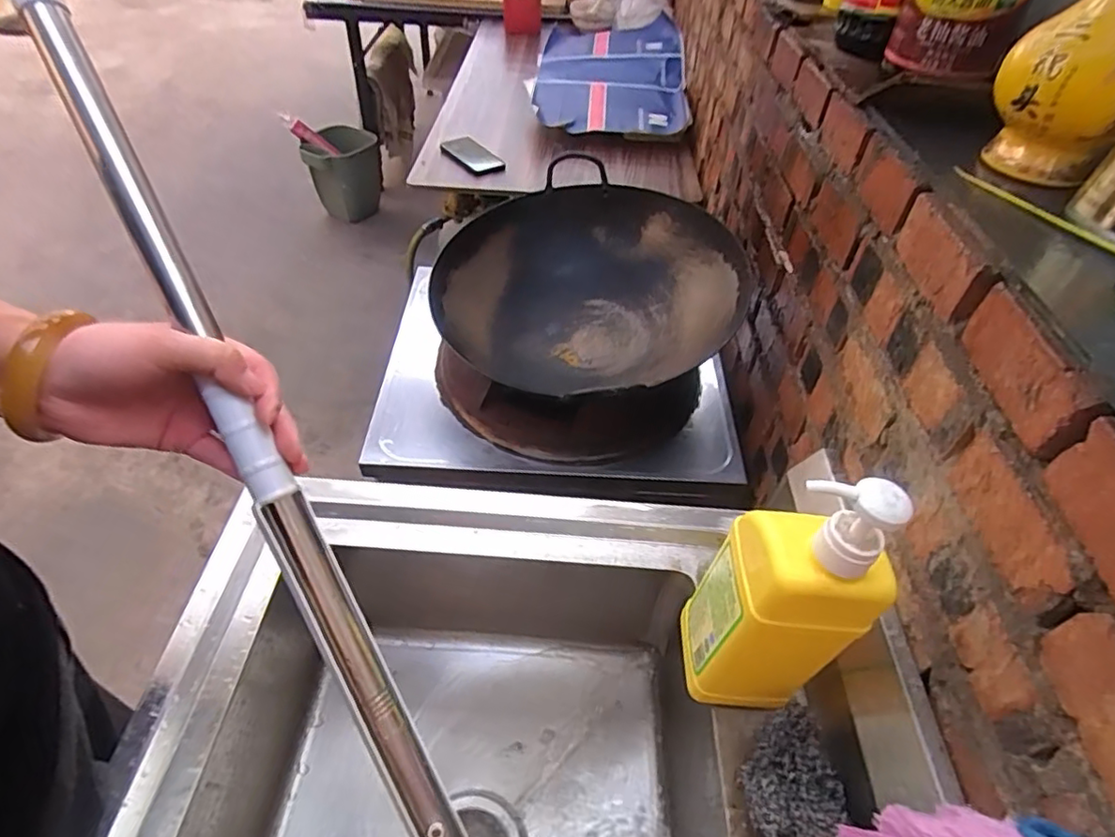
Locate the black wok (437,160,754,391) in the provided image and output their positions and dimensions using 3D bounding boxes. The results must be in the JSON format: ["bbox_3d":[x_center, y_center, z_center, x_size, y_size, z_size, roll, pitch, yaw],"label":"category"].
[{"bbox_3d":[0.042,-0.215,0.934,0.431,0.140,0.337,0,48,-4],"label":"black wok"}]

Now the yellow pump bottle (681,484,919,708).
[{"bbox_3d":[0.165,0.125,0.445,0.094,0.262,0.082,6,48,1],"label":"yellow pump bottle"}]

